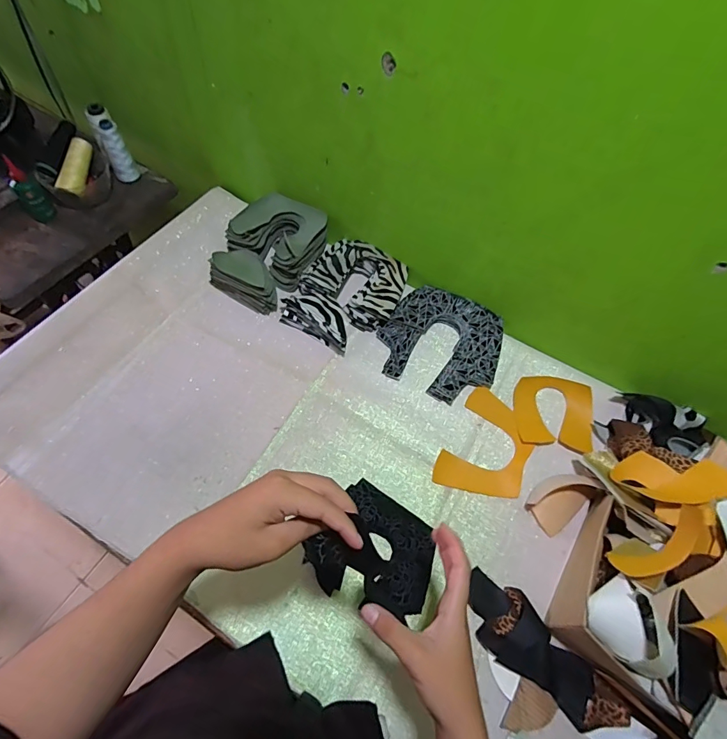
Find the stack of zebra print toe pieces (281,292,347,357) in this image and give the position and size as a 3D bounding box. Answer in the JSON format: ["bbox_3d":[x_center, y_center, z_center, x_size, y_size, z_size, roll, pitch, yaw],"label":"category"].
[{"bbox_3d":[-0.073,-0.089,0.696,0.134,0.054,0.066,29,63,12],"label":"stack of zebra print toe pieces"}]

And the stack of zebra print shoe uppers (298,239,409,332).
[{"bbox_3d":[-0.008,-0.154,0.741,0.166,0.041,0.136,34,64,14],"label":"stack of zebra print shoe uppers"}]

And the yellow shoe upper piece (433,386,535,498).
[{"bbox_3d":[0.187,0.111,0.630,0.118,0.014,0.172,24,62,9],"label":"yellow shoe upper piece"}]

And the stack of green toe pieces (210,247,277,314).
[{"bbox_3d":[-0.196,-0.154,0.714,0.130,0.066,0.062,26,62,10],"label":"stack of green toe pieces"}]

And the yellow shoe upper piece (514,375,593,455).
[{"bbox_3d":[0.297,0.064,0.656,0.112,0.027,0.117,7,60,-1],"label":"yellow shoe upper piece"}]

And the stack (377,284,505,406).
[{"bbox_3d":[0.129,-0.044,0.700,0.189,0.035,0.181,26,62,10],"label":"stack"}]

